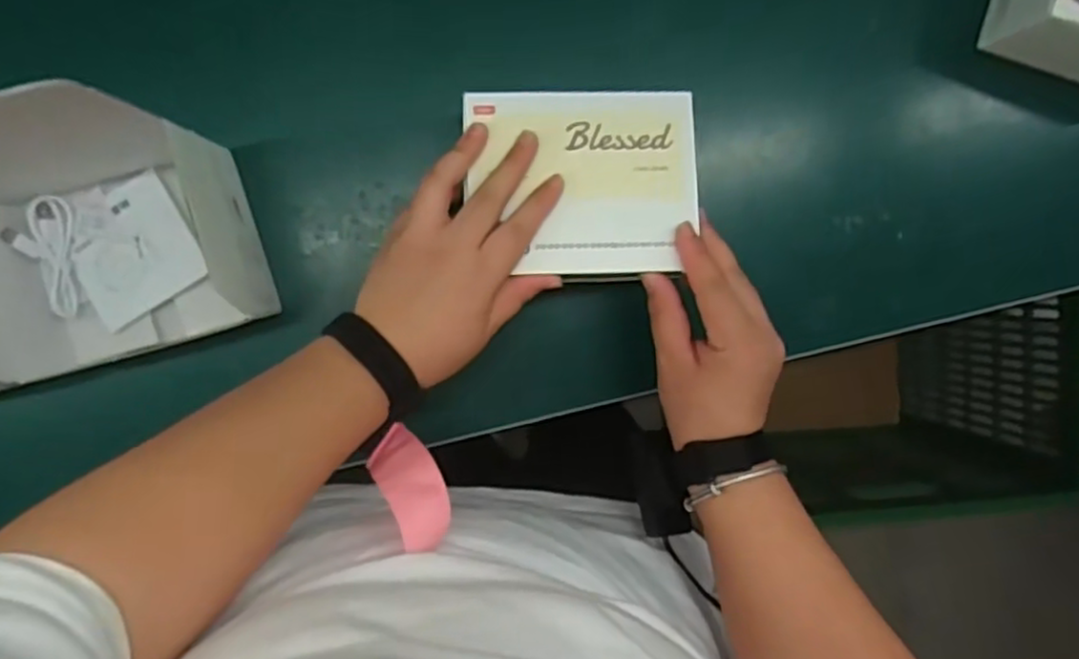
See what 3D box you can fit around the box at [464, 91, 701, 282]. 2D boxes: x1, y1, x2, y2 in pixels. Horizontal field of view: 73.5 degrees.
[{"bbox_3d":[0.029,-0.090,0.446,0.137,0.018,0.115,-2,95,-6],"label":"box"}]

